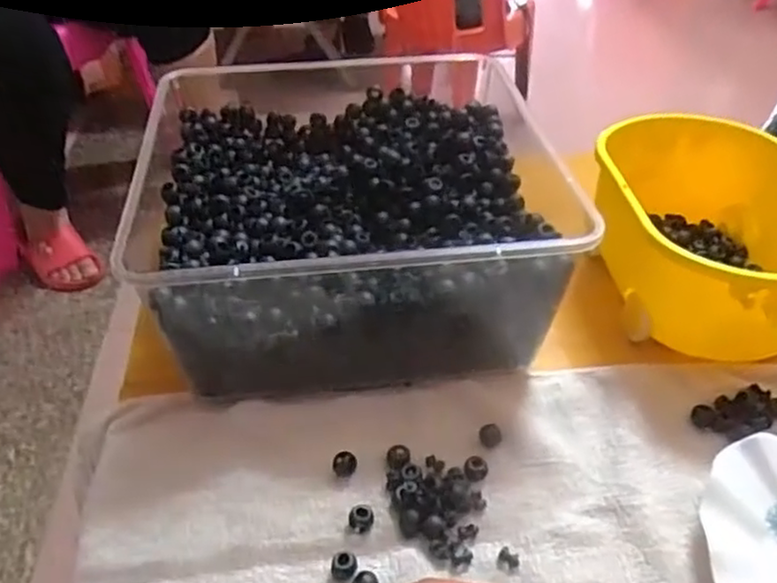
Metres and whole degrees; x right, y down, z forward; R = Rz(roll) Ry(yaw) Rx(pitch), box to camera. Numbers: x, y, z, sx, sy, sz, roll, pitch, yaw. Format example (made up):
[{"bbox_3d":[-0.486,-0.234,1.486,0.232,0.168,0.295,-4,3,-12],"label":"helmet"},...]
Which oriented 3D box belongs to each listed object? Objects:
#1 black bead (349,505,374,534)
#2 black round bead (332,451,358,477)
[{"bbox_3d":[-0.017,0.139,0.438,0.015,0.012,0.018,-1,40,-3],"label":"black bead"},{"bbox_3d":[-0.030,0.114,0.467,0.014,0.013,0.015,0,40,0],"label":"black round bead"}]

